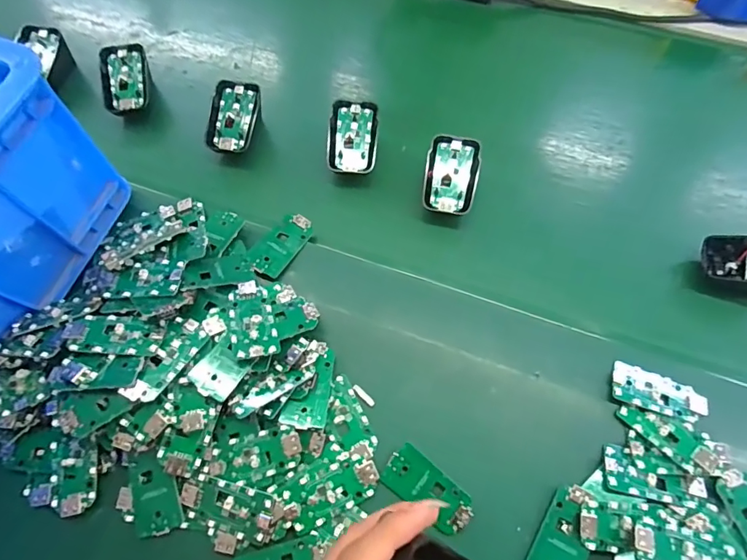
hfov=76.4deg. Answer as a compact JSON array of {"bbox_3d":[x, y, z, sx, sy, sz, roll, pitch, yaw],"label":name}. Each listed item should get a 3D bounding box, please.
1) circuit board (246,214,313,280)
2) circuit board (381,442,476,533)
[{"bbox_3d":[-0.077,-0.030,0.400,0.031,0.005,0.062,32,64,6],"label":"circuit board"},{"bbox_3d":[0.037,0.143,0.323,0.062,0.004,0.031,35,80,16],"label":"circuit board"}]

